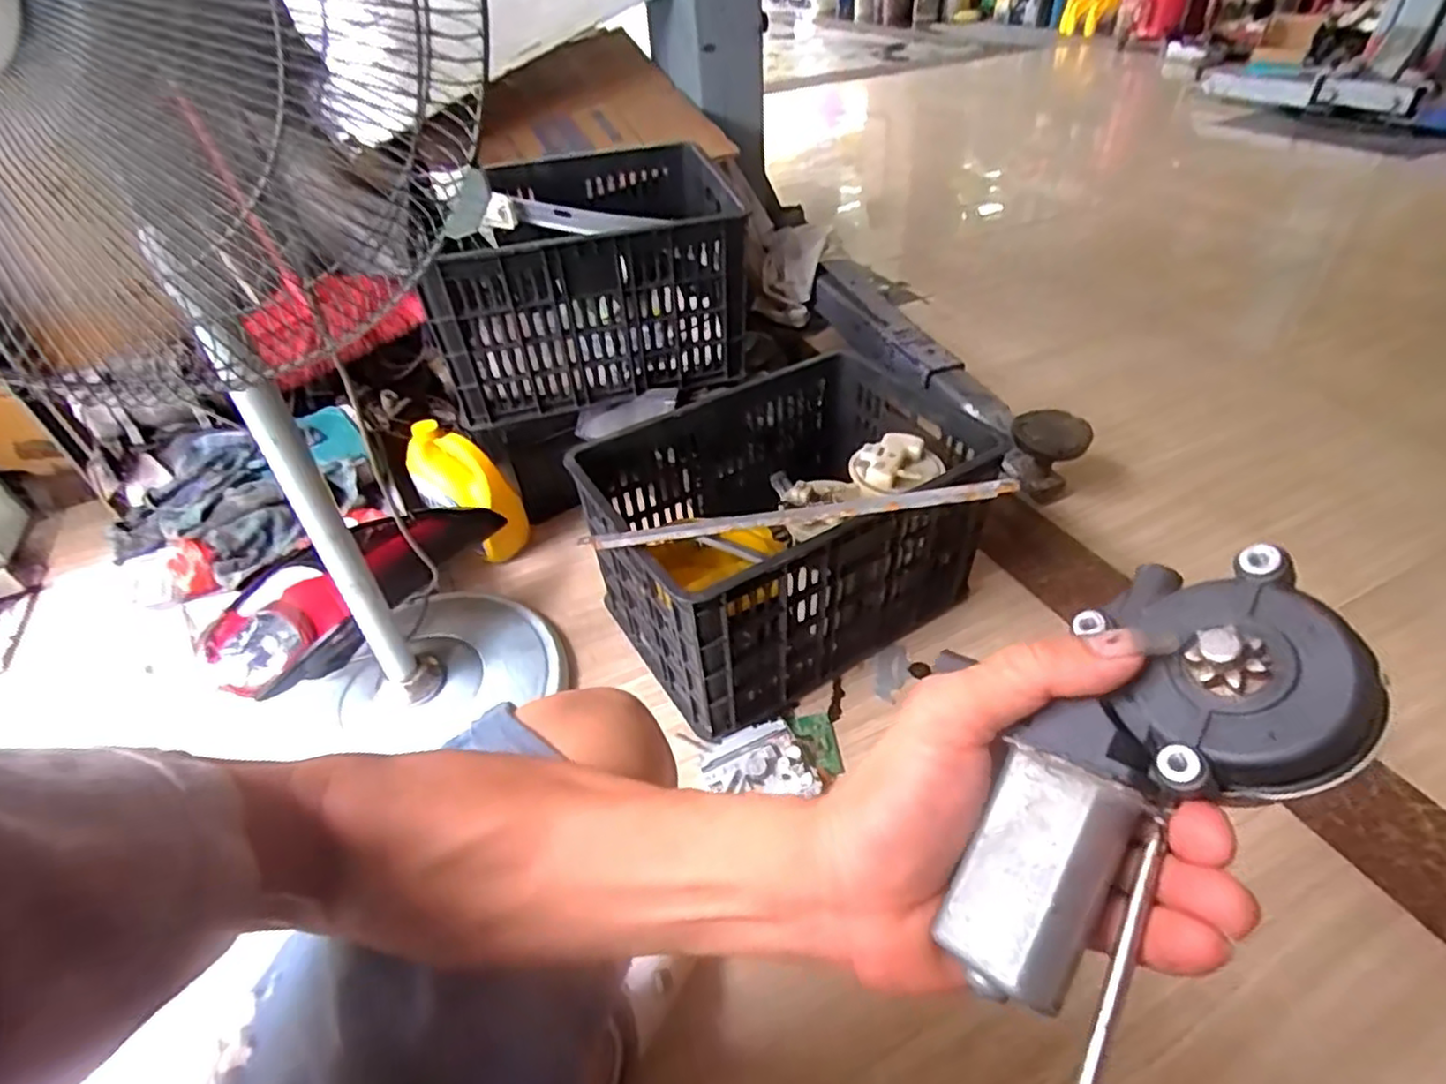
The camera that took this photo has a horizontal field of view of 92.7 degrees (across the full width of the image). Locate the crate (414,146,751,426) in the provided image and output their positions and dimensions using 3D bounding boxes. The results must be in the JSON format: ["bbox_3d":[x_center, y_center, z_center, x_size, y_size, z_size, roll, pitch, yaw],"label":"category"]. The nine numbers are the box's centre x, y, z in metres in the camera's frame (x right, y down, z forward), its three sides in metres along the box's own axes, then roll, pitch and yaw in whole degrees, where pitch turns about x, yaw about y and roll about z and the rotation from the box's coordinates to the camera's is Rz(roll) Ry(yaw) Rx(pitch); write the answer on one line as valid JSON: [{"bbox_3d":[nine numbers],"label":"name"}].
[{"bbox_3d":[-0.230,-0.475,1.236,0.481,0.297,0.569,-11,43,-6],"label":"crate"}]

